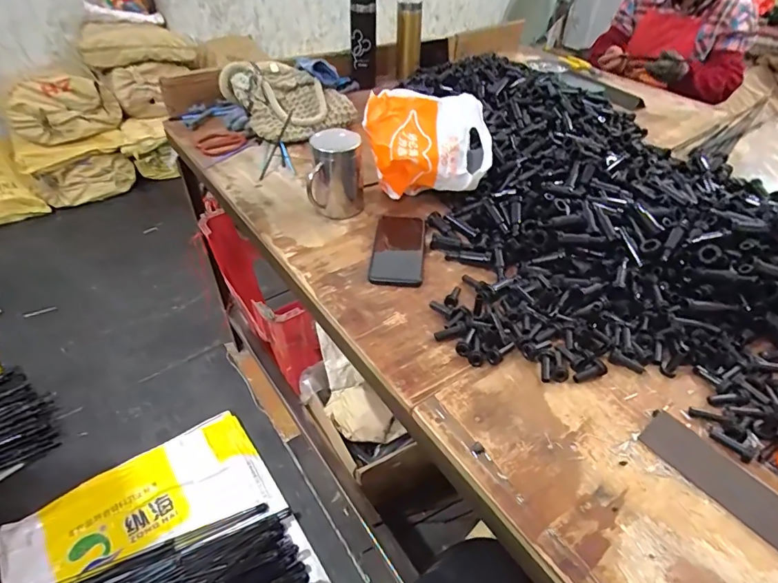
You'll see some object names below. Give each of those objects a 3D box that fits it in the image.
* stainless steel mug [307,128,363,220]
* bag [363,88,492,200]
[{"bbox_3d":[-0.084,-0.191,0.727,0.079,0.133,0.103,0,42,-1],"label":"stainless steel mug"},{"bbox_3d":[0.061,-0.235,0.749,0.196,0.138,0.112,-1,43,-3],"label":"bag"}]

